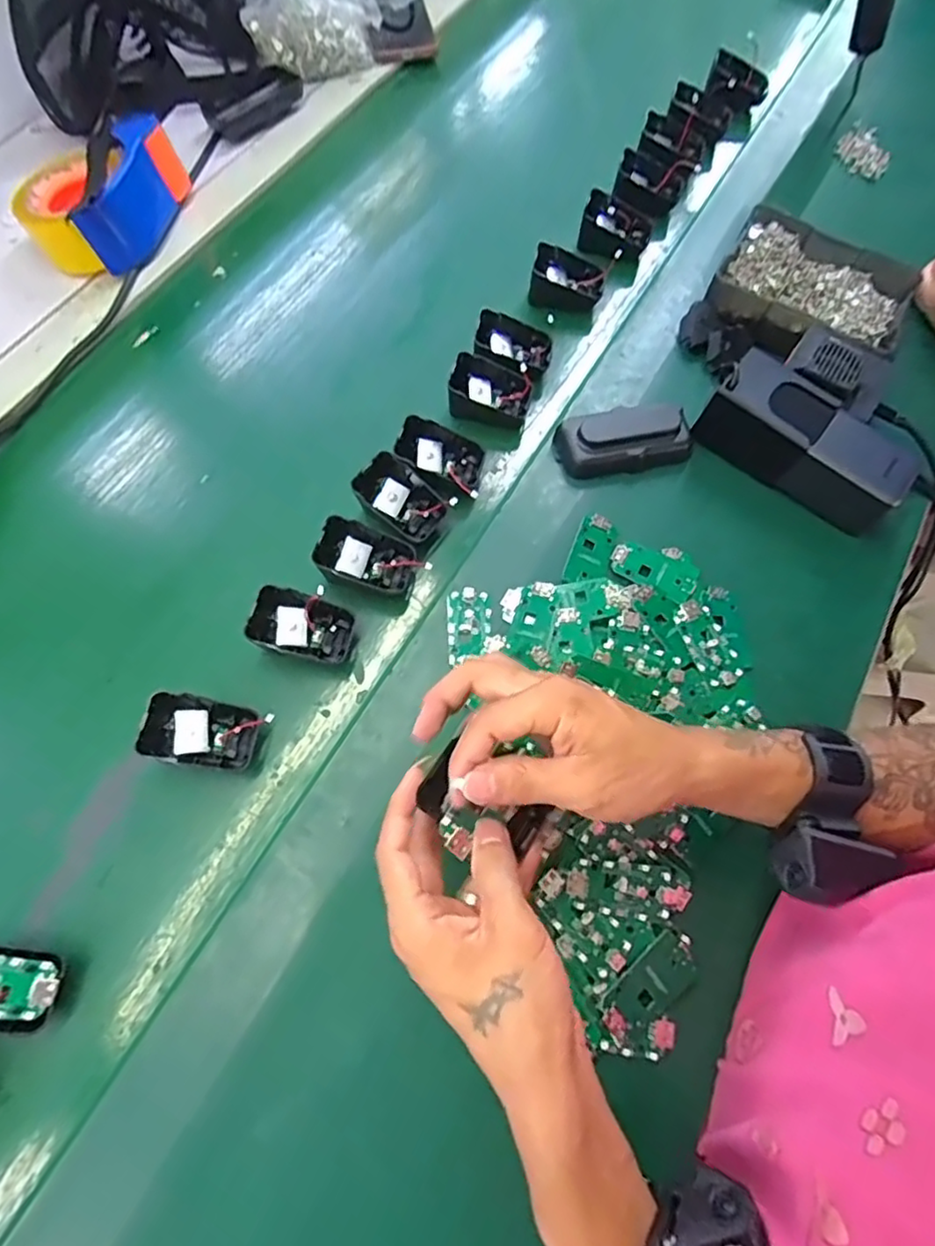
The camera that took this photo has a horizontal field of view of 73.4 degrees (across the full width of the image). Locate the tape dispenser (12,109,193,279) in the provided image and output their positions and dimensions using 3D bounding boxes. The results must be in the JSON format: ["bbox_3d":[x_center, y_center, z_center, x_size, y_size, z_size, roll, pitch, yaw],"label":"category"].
[{"bbox_3d":[-0.347,-0.399,0.588,0.113,0.069,0.140,20,69,7],"label":"tape dispenser"}]

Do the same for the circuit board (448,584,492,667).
[{"bbox_3d":[0.001,0.001,0.452,0.031,0.005,0.057,-1,68,-1],"label":"circuit board"}]

